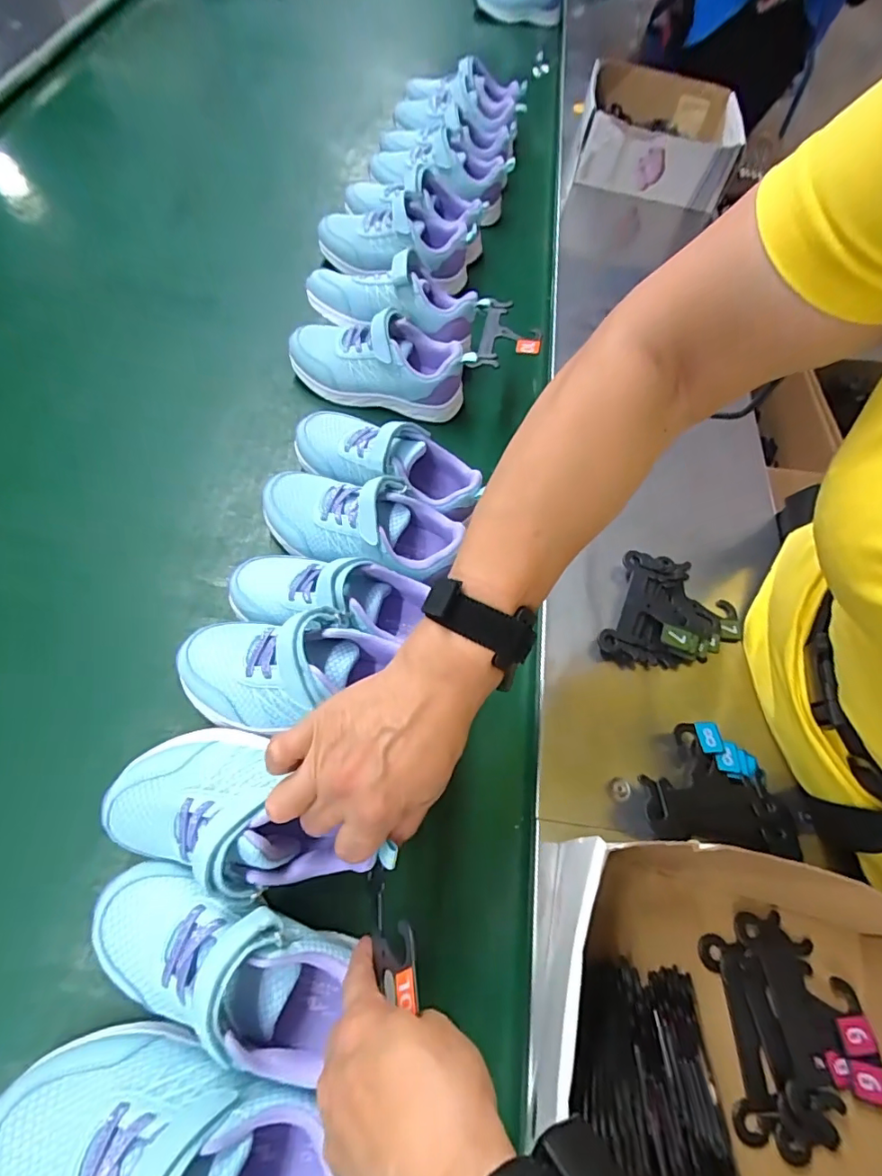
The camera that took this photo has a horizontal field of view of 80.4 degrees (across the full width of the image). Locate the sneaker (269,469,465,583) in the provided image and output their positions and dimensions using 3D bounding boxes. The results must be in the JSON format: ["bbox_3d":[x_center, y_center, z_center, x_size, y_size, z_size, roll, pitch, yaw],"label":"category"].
[{"bbox_3d":[-0.069,-0.054,0.450,0.174,0.067,0.083,18,61,2],"label":"sneaker"}]

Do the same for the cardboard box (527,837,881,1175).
[{"bbox_3d":[0.178,0.273,0.296,0.239,0.098,0.205,12,61,-2],"label":"cardboard box"}]

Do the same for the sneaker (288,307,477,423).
[{"bbox_3d":[-0.065,-0.242,0.551,0.188,0.067,0.079,9,61,-3],"label":"sneaker"}]

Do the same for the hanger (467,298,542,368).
[{"bbox_3d":[0.071,-0.260,0.543,0.065,0.024,0.099,16,61,1],"label":"hanger"}]

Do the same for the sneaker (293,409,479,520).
[{"bbox_3d":[-0.051,-0.113,0.479,0.185,0.073,0.073,24,61,5],"label":"sneaker"}]

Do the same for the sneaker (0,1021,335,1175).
[{"bbox_3d":[-0.139,0.284,0.269,0.183,0.084,0.075,10,61,-3],"label":"sneaker"}]

